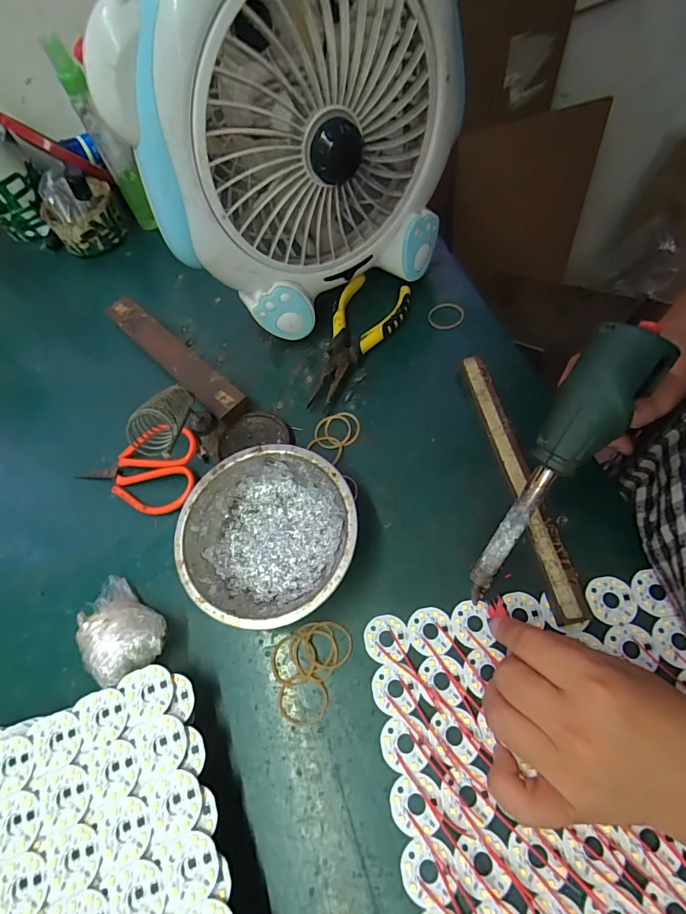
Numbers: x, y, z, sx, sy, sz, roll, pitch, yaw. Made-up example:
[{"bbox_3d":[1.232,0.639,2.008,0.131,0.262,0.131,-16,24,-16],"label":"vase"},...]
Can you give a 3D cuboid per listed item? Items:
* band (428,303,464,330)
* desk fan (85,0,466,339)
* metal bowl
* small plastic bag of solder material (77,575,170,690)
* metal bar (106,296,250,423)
[{"bbox_3d":[0.100,-0.137,0.408,0.035,0.004,0.028,-10,64,3],"label":"band"},{"bbox_3d":[-0.022,-0.225,0.311,0.241,0.271,0.085,-28,65,-6],"label":"desk fan"},{"bbox_3d":[-0.054,0.056,0.310,0.125,0.040,0.123,-3,65,6],"label":"metal bowl"},{"bbox_3d":[-0.158,0.122,0.300,0.076,0.039,0.049,26,71,18],"label":"small plastic bag of solder material"},{"bbox_3d":[-0.166,-0.100,0.406,0.201,0.023,0.031,38,75,21],"label":"metal bar"}]

